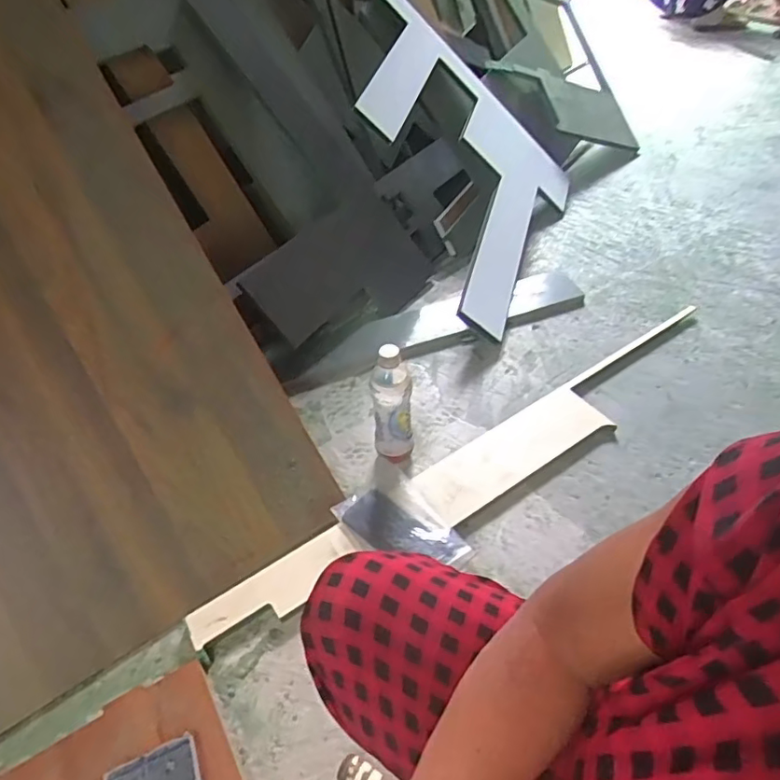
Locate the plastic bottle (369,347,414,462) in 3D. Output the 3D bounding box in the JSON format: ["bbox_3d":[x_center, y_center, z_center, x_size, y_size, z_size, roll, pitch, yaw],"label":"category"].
[{"bbox_3d":[0.004,0.030,0.870,0.059,0.233,0.051,-4,46,0],"label":"plastic bottle"}]

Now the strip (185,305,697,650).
[{"bbox_3d":[0.173,0.113,0.918,1.003,0.019,0.117,-27,50,-21],"label":"strip"}]

